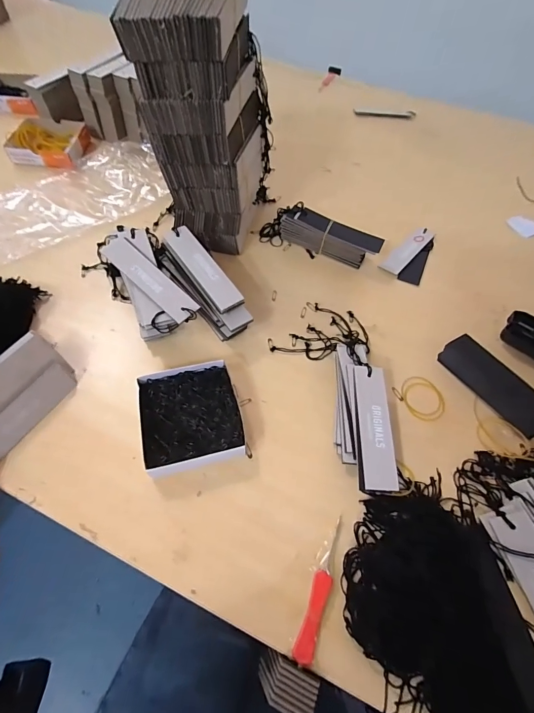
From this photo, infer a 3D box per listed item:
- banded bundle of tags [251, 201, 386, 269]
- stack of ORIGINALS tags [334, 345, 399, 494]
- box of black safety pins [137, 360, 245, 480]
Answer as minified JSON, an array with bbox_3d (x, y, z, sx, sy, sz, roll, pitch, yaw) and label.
[{"bbox_3d":[0.077,-0.180,0.524,0.177,0.048,0.042,21,58,8],"label":"banded bundle of tags"},{"bbox_3d":[0.101,0.061,0.377,0.053,0.037,0.159,5,58,-2],"label":"stack of ORIGINALS tags"},{"bbox_3d":[-0.079,0.064,0.371,0.096,0.027,0.111,-11,59,-11],"label":"box of black safety pins"}]

